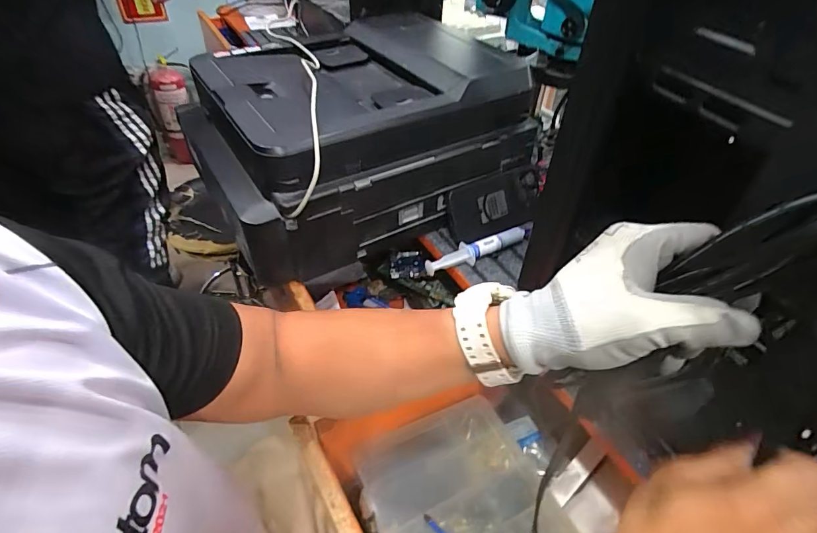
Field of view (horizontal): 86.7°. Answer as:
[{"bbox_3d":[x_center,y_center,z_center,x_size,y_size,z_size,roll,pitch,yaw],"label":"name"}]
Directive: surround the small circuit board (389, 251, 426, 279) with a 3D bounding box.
[{"bbox_3d":[-0.001,-0.004,0.684,0.054,0.015,0.058,3,43,-1],"label":"small circuit board"}]

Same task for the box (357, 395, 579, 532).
[{"bbox_3d":[0.067,0.266,0.457,0.187,0.038,0.225,-18,47,-21],"label":"box"}]

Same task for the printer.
[{"bbox_3d":[-0.069,-0.200,0.637,0.423,0.172,0.389,-20,48,-23],"label":"printer"}]

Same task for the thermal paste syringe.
[{"bbox_3d":[0.097,-0.025,0.586,0.168,0.020,0.024,-21,49,-24],"label":"thermal paste syringe"}]

